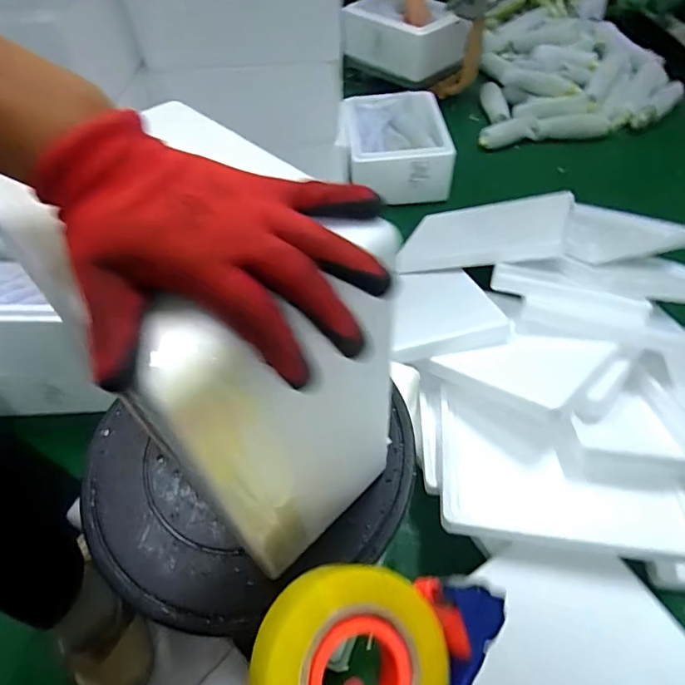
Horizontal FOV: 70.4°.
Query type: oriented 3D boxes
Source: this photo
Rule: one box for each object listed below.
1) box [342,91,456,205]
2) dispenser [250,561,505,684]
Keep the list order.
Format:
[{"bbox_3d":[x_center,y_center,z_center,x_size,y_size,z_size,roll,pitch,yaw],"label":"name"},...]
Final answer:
[{"bbox_3d":[0.146,-0.548,1.343,0.257,0.148,0.345,-4,51,0],"label":"box"},{"bbox_3d":[0.023,0.217,0.330,0.169,0.065,0.125,20,63,-10],"label":"dispenser"}]

